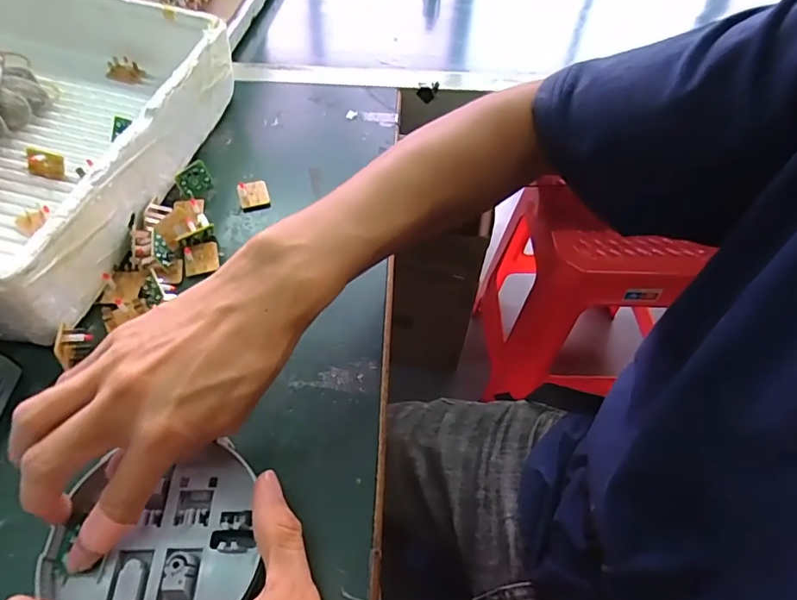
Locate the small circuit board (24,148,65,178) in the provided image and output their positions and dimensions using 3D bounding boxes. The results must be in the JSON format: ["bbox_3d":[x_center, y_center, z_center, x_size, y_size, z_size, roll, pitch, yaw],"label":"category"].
[{"bbox_3d":[-0.282,-0.108,0.384,0.030,0.020,0.006,11,30,-8],"label":"small circuit board"}]

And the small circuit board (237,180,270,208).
[{"bbox_3d":[-0.126,-0.092,0.420,0.025,0.011,0.030,-14,53,-12],"label":"small circuit board"}]

